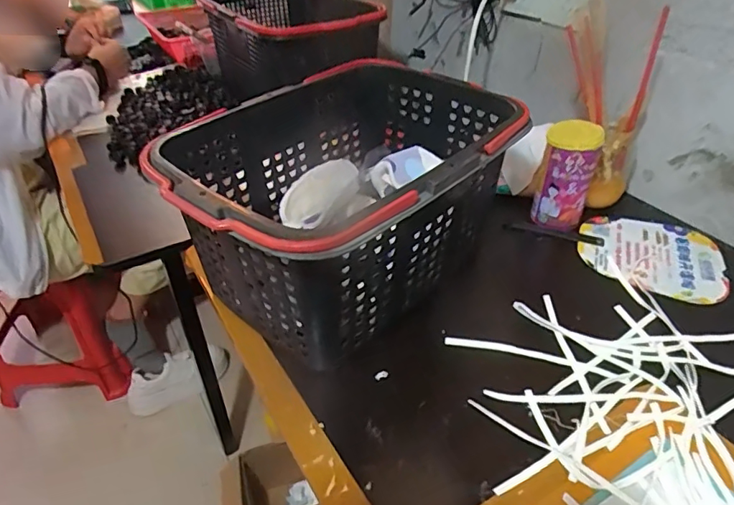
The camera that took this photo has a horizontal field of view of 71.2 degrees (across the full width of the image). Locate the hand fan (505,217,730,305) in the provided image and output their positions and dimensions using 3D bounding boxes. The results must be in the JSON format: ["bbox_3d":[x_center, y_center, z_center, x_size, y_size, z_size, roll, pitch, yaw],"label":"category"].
[{"bbox_3d":[0.311,-0.006,0.647,0.244,0.009,0.147,12,40,18],"label":"hand fan"}]

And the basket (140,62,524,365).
[{"bbox_3d":[-0.016,-0.056,0.570,0.262,0.187,0.361,30,47,34],"label":"basket"}]

